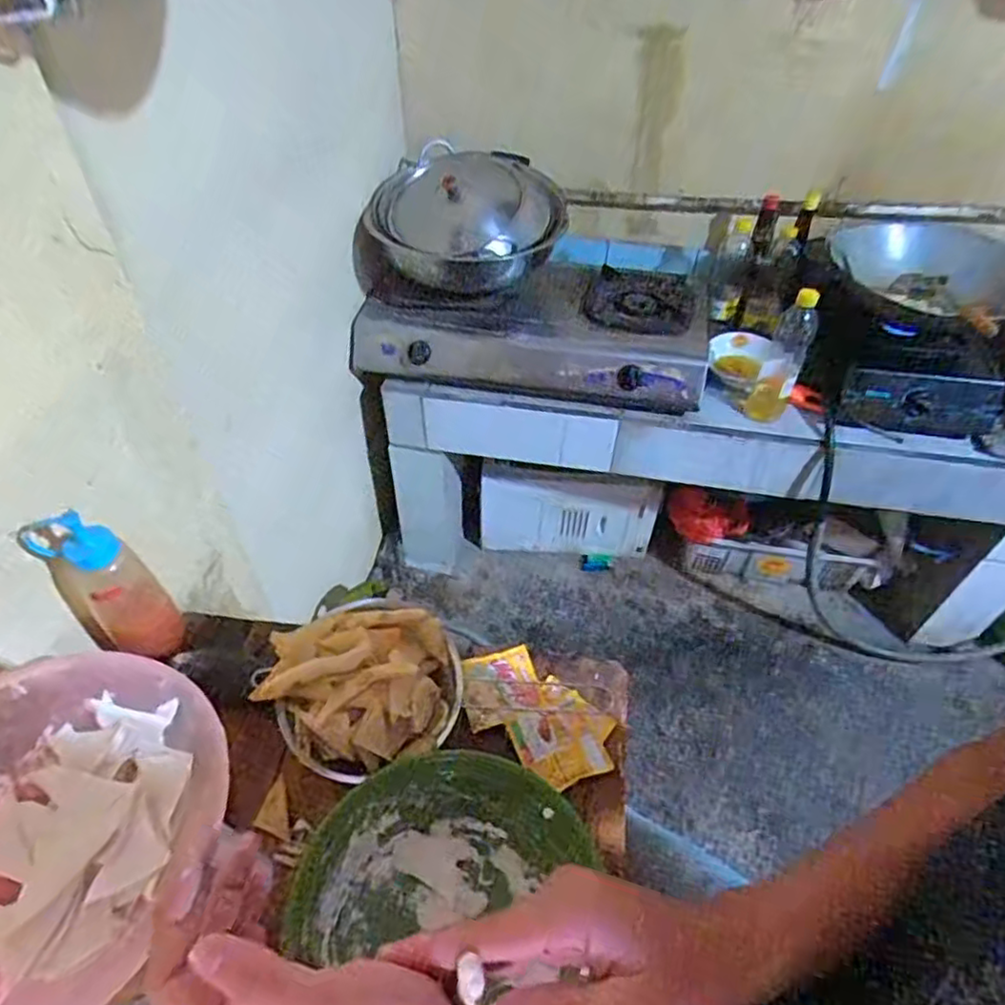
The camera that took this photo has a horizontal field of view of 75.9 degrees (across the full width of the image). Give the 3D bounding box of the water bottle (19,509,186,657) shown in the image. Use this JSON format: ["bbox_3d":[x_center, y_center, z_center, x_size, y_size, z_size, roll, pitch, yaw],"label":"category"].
[{"bbox_3d":[-0.386,0.078,0.639,0.063,0.182,0.062,8,44,34],"label":"water bottle"}]

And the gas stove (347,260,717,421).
[{"bbox_3d":[0.069,-0.371,1.297,0.717,0.175,0.318,5,48,3],"label":"gas stove"}]

